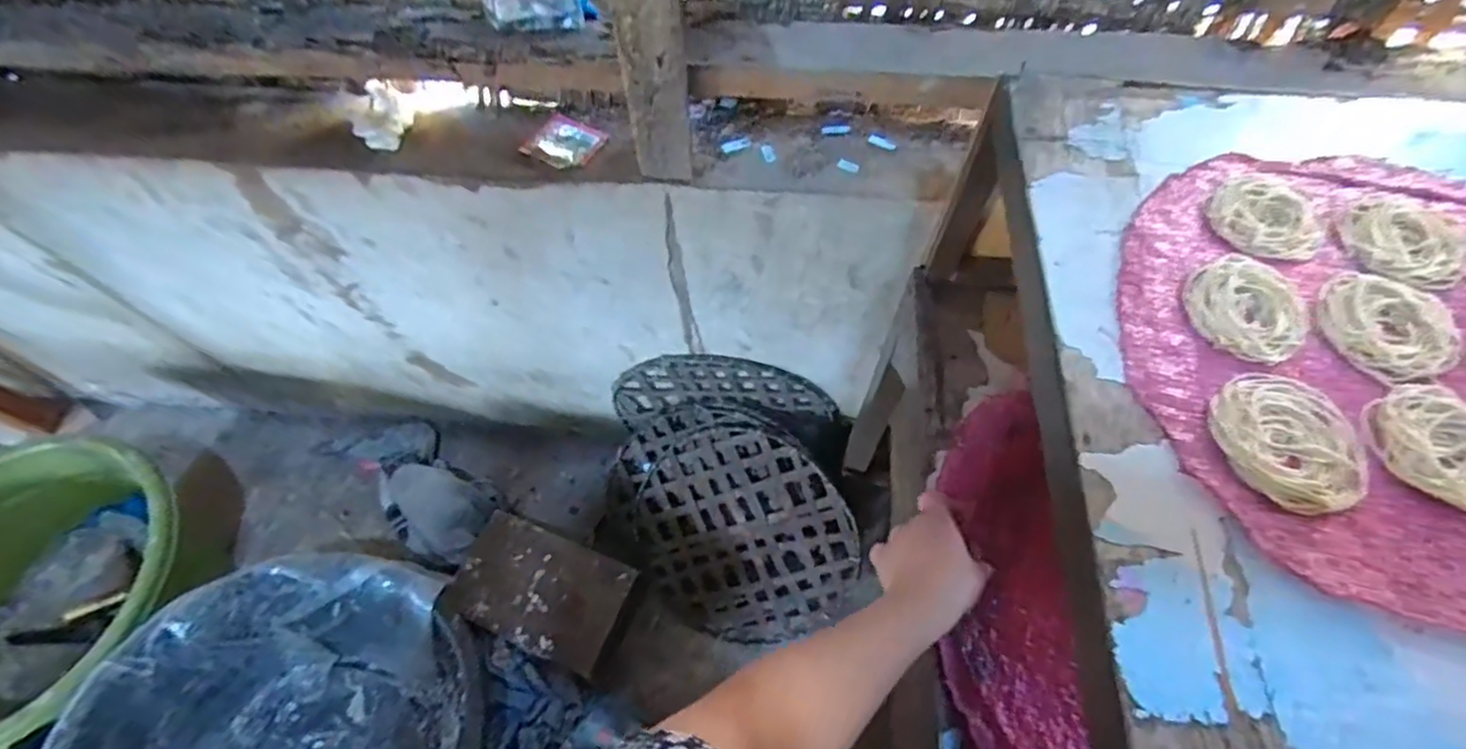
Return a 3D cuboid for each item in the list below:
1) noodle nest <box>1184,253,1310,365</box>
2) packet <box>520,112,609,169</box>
[{"bbox_3d":[0.313,-0.041,0.404,0.067,0.008,0.070,-31,66,-16],"label":"noodle nest"},{"bbox_3d":[-0.201,-0.279,0.799,0.082,0.013,0.079,22,61,15],"label":"packet"}]

